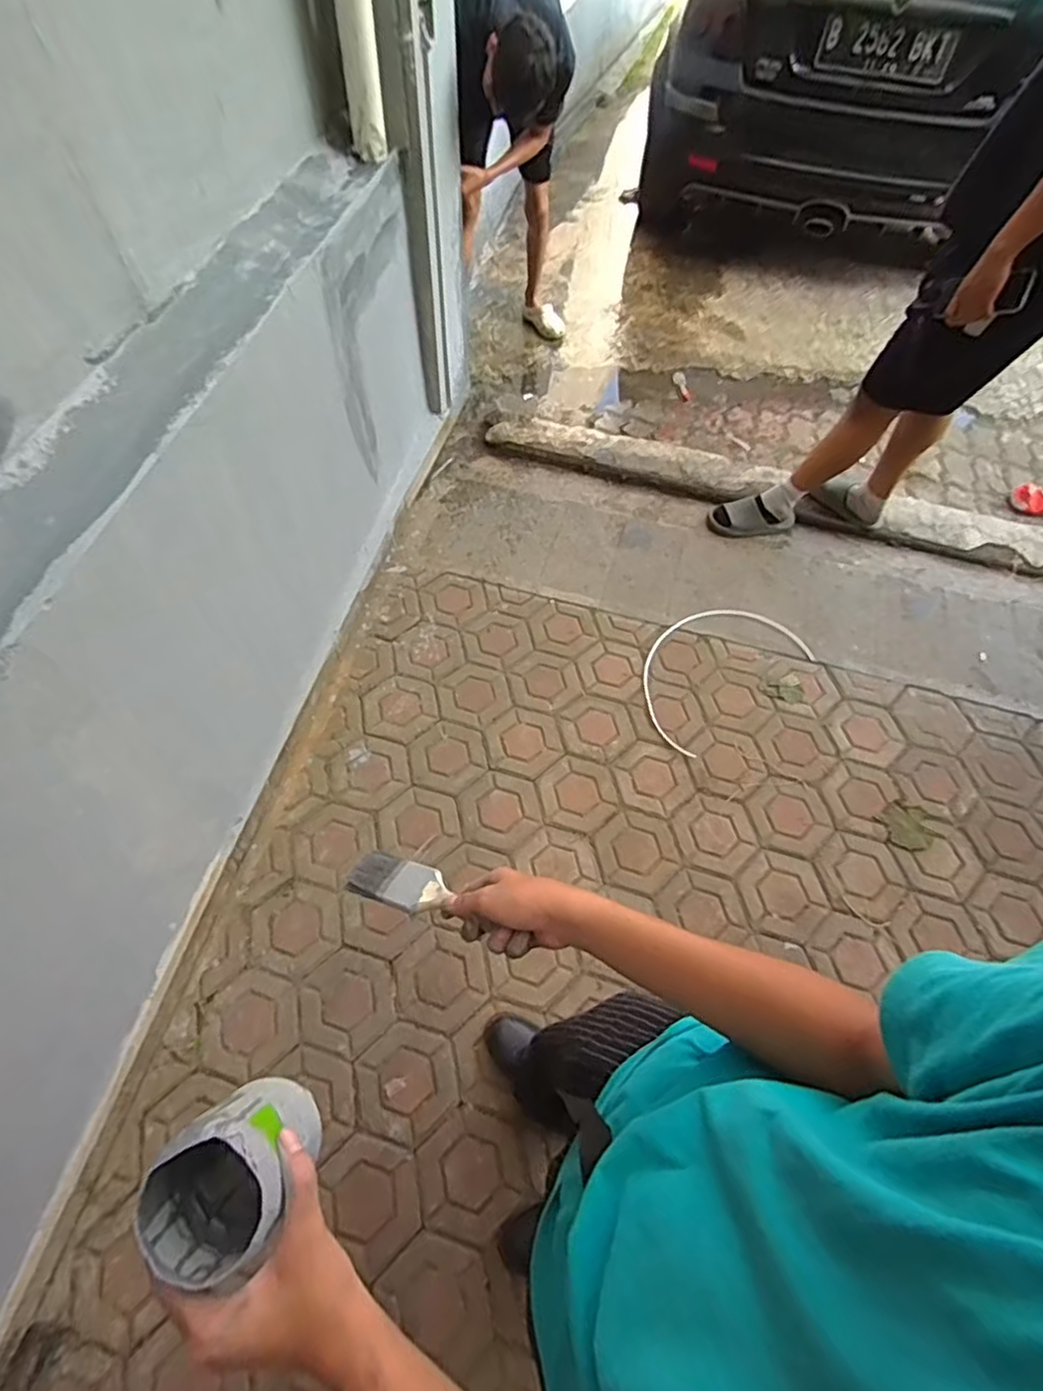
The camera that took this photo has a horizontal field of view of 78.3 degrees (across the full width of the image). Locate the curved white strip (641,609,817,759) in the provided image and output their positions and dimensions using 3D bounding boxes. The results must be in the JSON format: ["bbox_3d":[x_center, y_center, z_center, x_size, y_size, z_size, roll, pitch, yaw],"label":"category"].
[{"bbox_3d":[0.539,-0.090,1.804,0.543,0.022,0.331,-34,64,-23],"label":"curved white strip"}]

